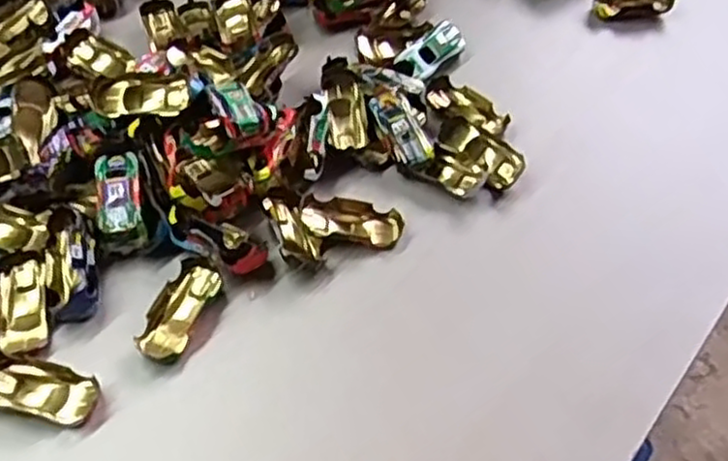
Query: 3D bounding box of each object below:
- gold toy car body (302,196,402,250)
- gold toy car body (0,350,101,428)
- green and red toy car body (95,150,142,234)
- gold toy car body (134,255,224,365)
[{"bbox_3d":[-0.007,-0.007,0.462,0.062,0.013,0.031,6,52,4],"label":"gold toy car body"},{"bbox_3d":[-0.175,0.085,0.399,0.065,0.014,0.030,10,53,7],"label":"gold toy car body"},{"bbox_3d":[-0.151,-0.022,0.459,0.025,0.016,0.060,-10,53,-8],"label":"green and red toy car body"},{"bbox_3d":[-0.105,0.045,0.424,0.029,0.018,0.065,18,54,13],"label":"gold toy car body"}]

